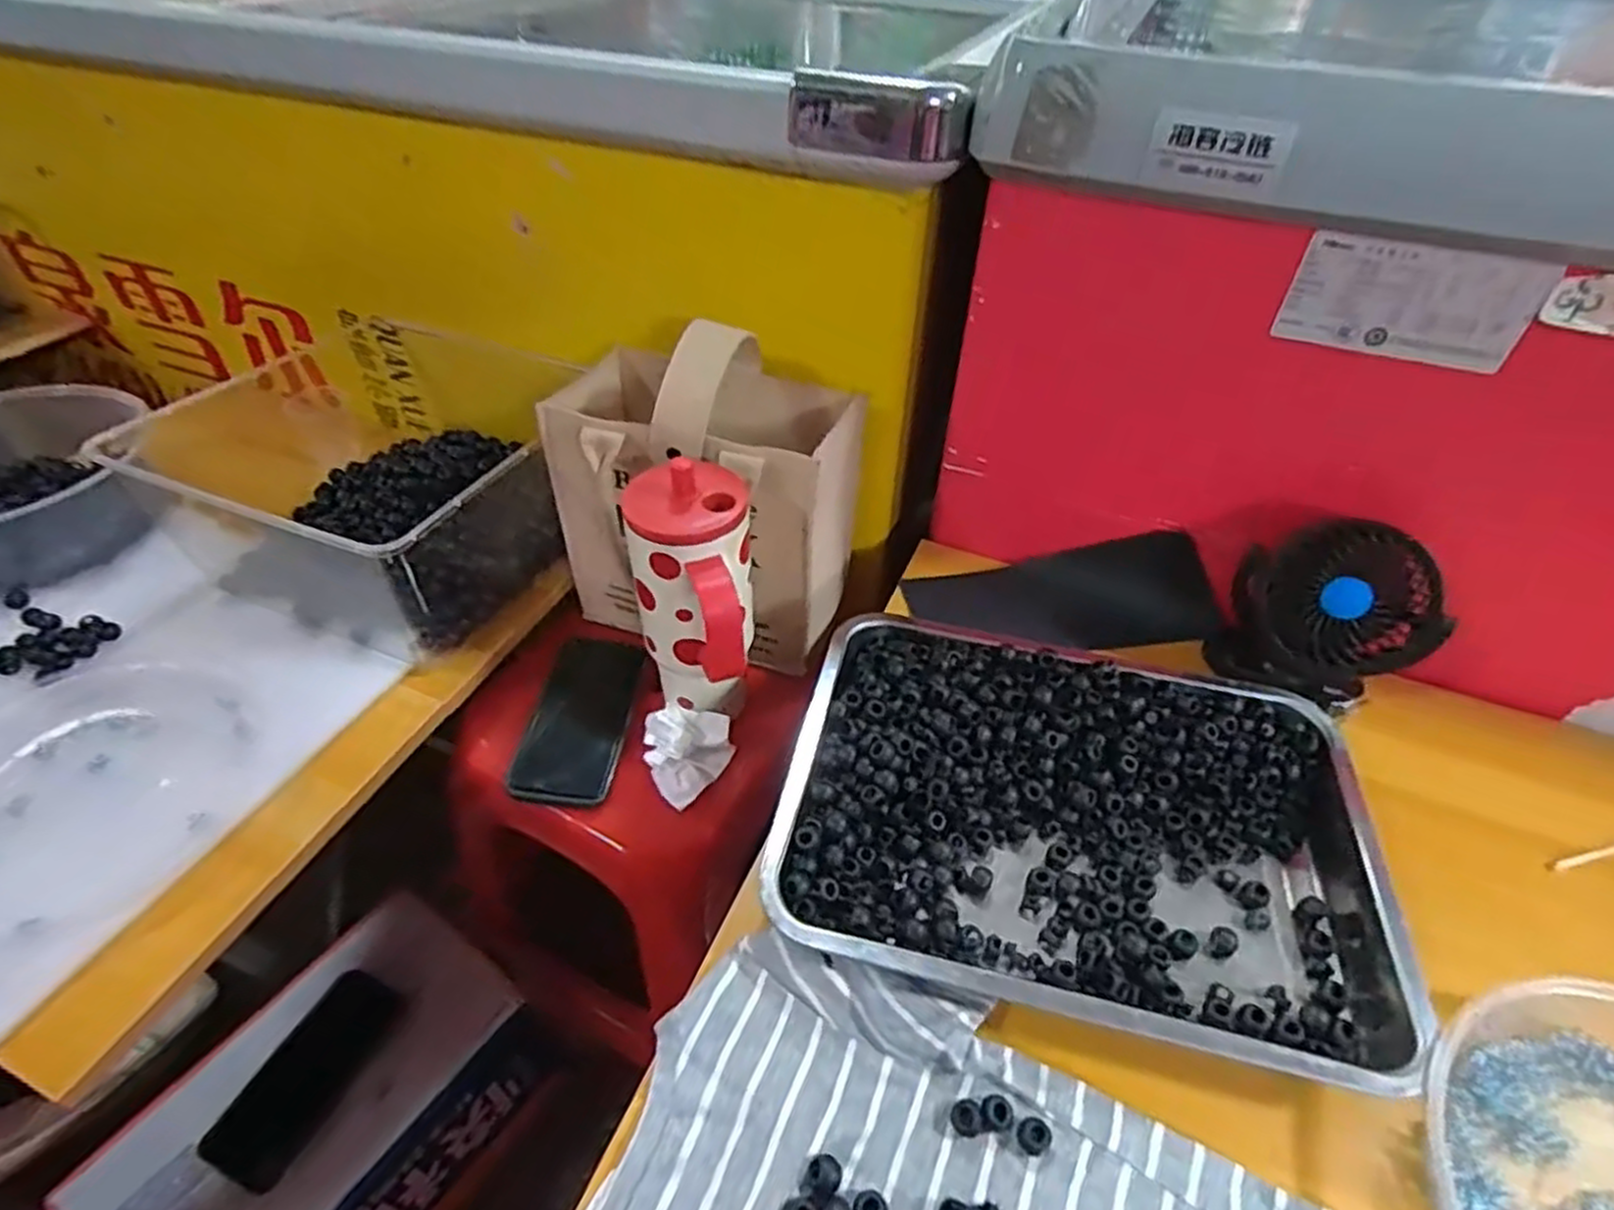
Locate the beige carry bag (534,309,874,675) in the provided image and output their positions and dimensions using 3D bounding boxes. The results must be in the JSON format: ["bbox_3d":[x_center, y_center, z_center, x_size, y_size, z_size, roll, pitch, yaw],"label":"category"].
[{"bbox_3d":[-0.083,-0.104,0.658,0.231,0.254,0.147,13,46,11],"label":"beige carry bag"}]

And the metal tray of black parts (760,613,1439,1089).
[{"bbox_3d":[0.165,0.123,0.483,0.342,0.039,0.252,10,45,8],"label":"metal tray of black parts"}]

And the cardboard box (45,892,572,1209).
[{"bbox_3d":[-0.433,0.488,0.725,0.212,0.176,0.334,28,50,24],"label":"cardboard box"}]

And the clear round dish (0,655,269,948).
[{"bbox_3d":[-0.502,0.118,0.532,0.213,0.028,0.200,1,45,-1],"label":"clear round dish"}]

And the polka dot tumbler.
[{"bbox_3d":[-0.078,0.009,0.562,0.085,0.190,0.109,-6,45,-8],"label":"polka dot tumbler"}]

